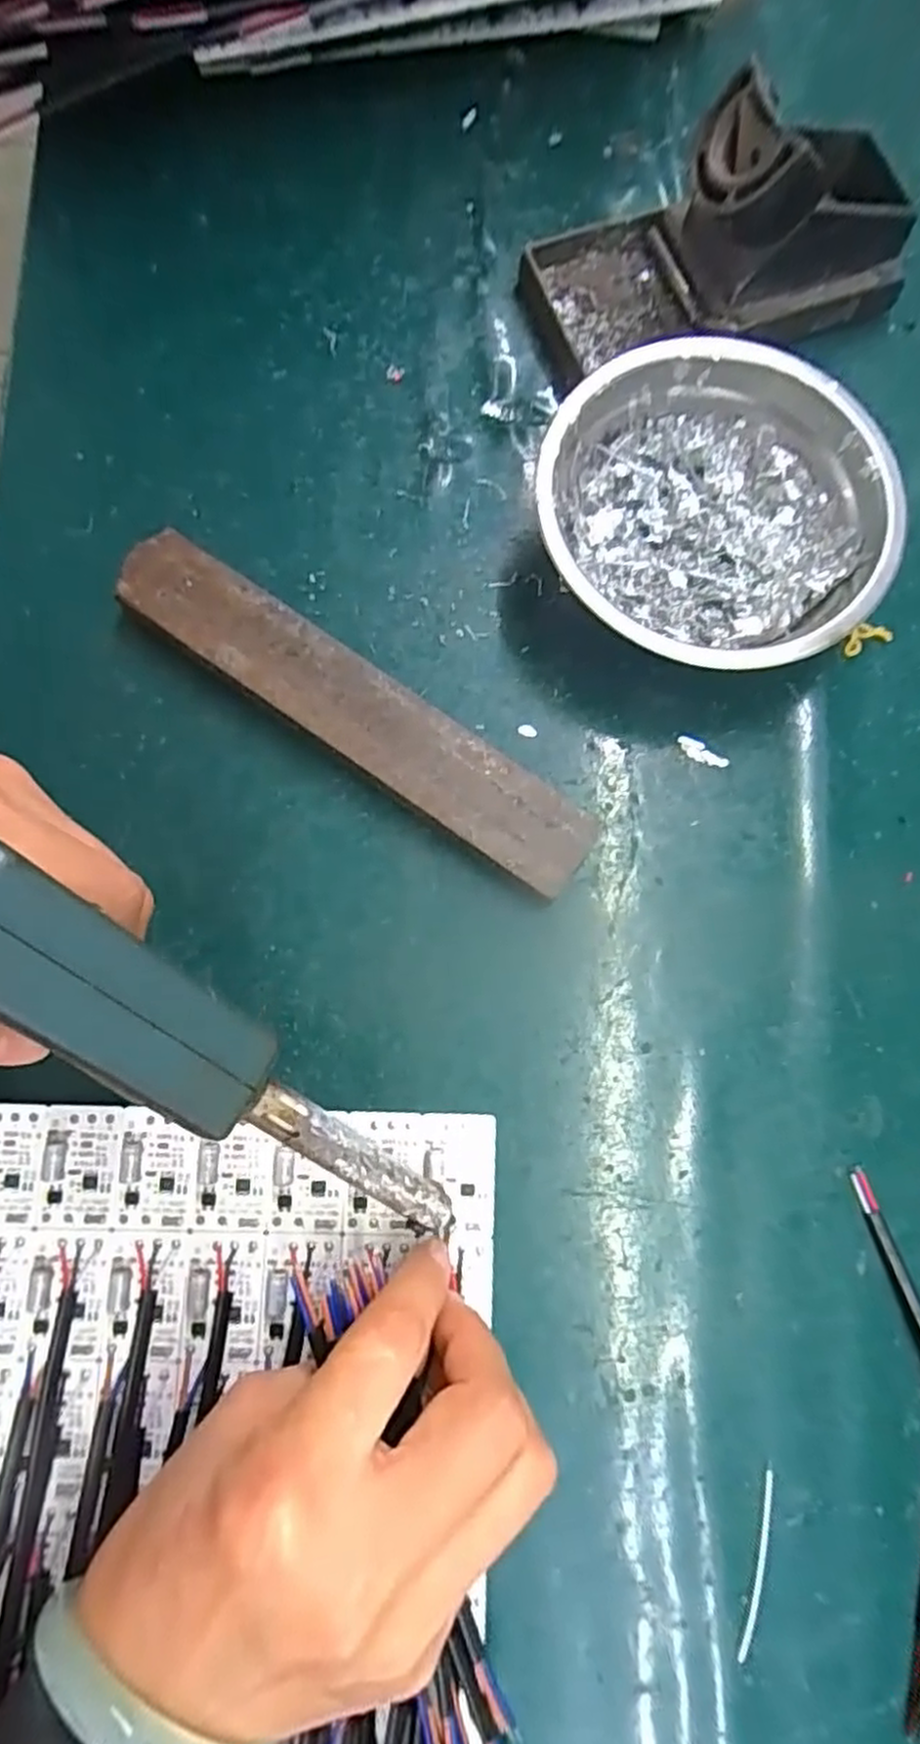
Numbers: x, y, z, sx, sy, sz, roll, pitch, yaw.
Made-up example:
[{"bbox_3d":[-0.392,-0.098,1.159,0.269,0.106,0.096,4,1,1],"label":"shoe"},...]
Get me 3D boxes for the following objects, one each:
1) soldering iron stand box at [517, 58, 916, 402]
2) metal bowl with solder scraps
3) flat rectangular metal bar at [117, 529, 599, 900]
[{"bbox_3d":[0.101,-0.252,0.291,0.154,0.080,0.085,-6,79,12],"label":"soldering iron stand box"},{"bbox_3d":[0.093,-0.129,0.277,0.121,0.042,0.123,0,79,0],"label":"metal bowl with solder scraps"},{"bbox_3d":[-0.042,-0.060,0.276,0.201,0.017,0.035,35,81,6],"label":"flat rectangular metal bar"}]

